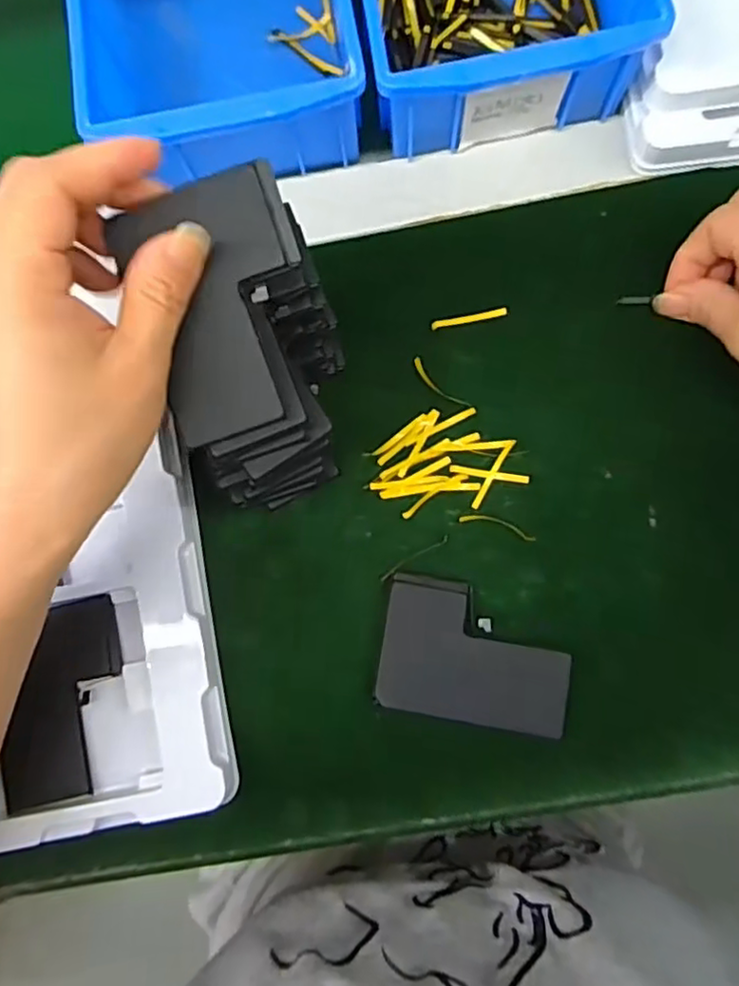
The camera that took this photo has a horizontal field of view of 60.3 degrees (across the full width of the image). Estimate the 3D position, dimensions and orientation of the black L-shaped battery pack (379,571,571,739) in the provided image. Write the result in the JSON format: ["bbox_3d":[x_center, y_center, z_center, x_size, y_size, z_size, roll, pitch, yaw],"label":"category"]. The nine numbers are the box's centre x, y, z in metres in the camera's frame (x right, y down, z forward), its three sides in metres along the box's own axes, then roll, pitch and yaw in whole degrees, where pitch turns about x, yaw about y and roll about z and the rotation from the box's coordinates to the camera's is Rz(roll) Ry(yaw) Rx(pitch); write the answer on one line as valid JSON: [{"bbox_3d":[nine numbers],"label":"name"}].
[{"bbox_3d":[0.050,0.077,0.304,0.087,0.009,0.063,9,84,5],"label":"black L-shaped battery pack"}]

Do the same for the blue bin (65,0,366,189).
[{"bbox_3d":[-0.081,-0.266,0.331,0.132,0.060,0.205,-9,83,3],"label":"blue bin"}]

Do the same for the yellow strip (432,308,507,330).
[{"bbox_3d":[0.052,-0.091,0.330,0.038,0.004,0.005,-9,82,1],"label":"yellow strip"}]

